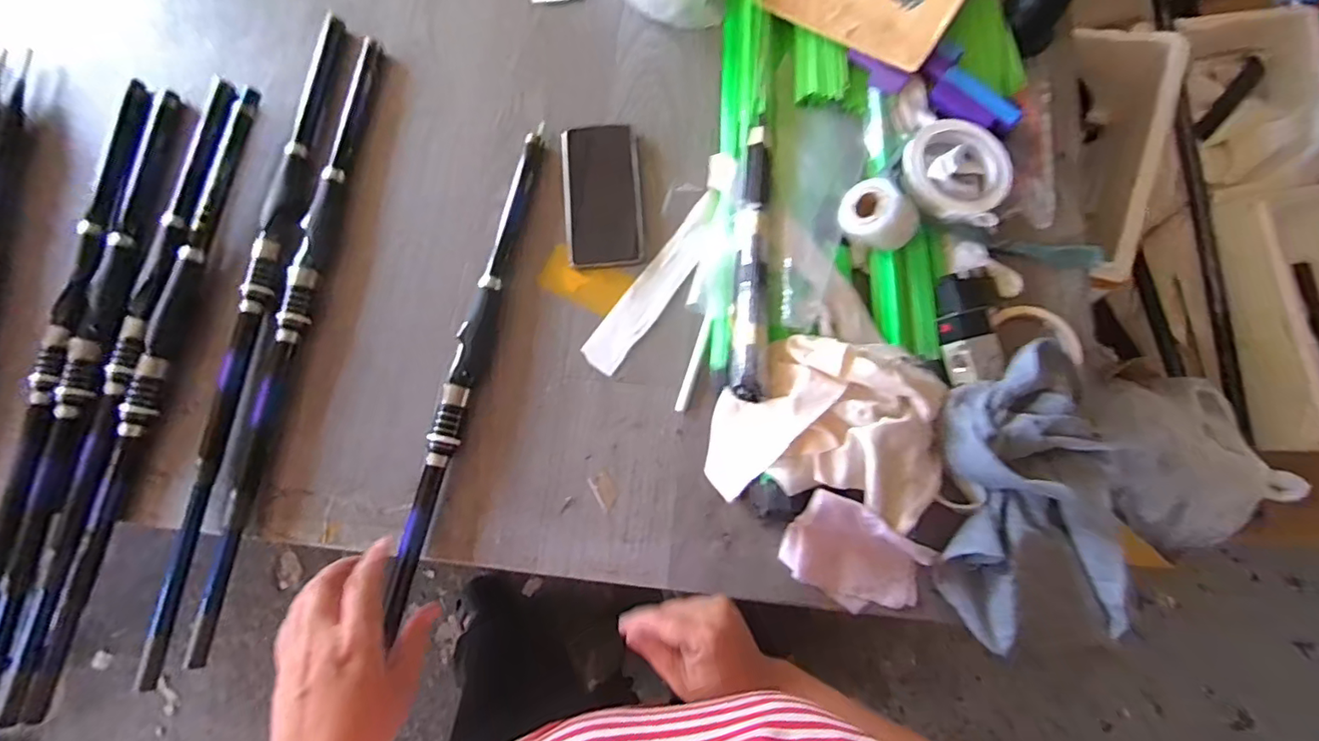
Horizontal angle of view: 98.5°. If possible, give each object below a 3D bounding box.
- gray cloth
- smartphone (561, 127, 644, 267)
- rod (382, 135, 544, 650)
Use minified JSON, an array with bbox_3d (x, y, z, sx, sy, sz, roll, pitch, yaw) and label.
[{"bbox_3d":[0.318,0.105,0.484,0.155,0.060,0.254,6,77,3],"label":"gray cloth"},{"bbox_3d":[-0.060,-0.183,0.592,0.080,0.004,0.153,-5,81,1],"label":"smartphone"},{"bbox_3d":[-0.185,-0.019,0.549,0.029,0.021,0.482,11,75,3],"label":"rod"}]

